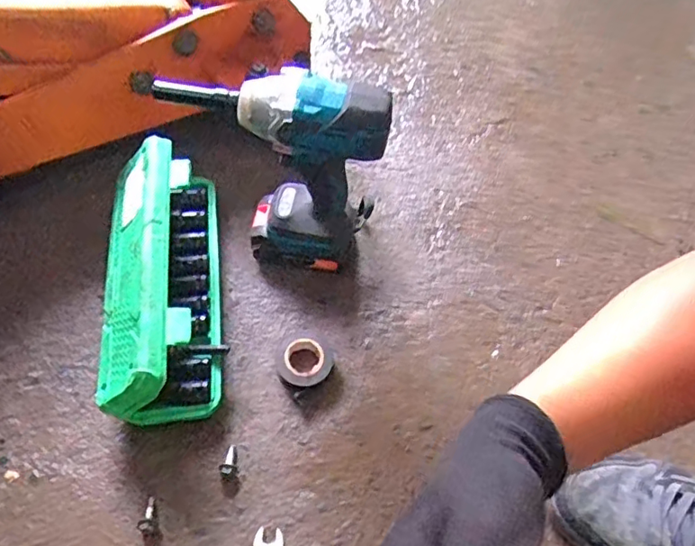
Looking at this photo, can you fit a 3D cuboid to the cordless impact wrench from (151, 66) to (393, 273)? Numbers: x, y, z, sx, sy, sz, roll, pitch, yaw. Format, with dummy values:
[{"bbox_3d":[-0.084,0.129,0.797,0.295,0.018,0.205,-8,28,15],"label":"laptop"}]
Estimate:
[{"bbox_3d":[-0.069,-0.100,0.567,0.205,0.237,0.078,13,60,4],"label":"cordless impact wrench"}]

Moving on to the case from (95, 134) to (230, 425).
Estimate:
[{"bbox_3d":[-0.190,0.005,0.573,0.107,0.109,0.275,-6,60,-7],"label":"case"}]

